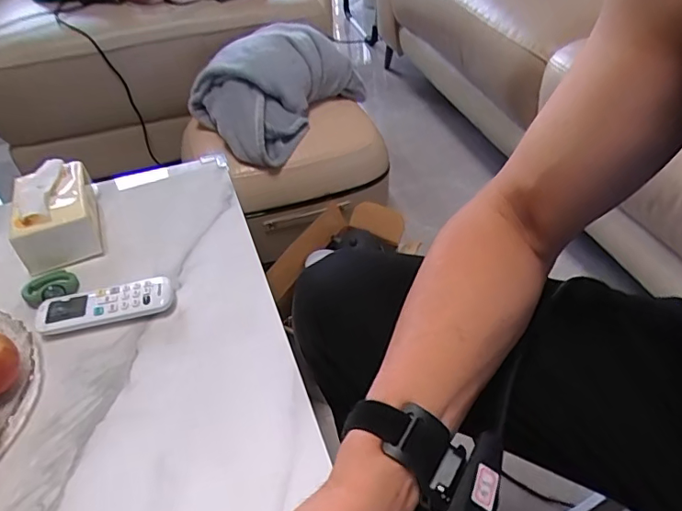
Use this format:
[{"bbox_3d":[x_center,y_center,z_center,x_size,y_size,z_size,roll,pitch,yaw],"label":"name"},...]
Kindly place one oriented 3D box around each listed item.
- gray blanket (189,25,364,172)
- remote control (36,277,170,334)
[{"bbox_3d":[-0.121,-0.355,1.053,0.221,0.144,0.389,28,52,28],"label":"gray blanket"},{"bbox_3d":[-0.258,0.055,0.568,0.136,0.024,0.045,-14,45,-12],"label":"remote control"}]

